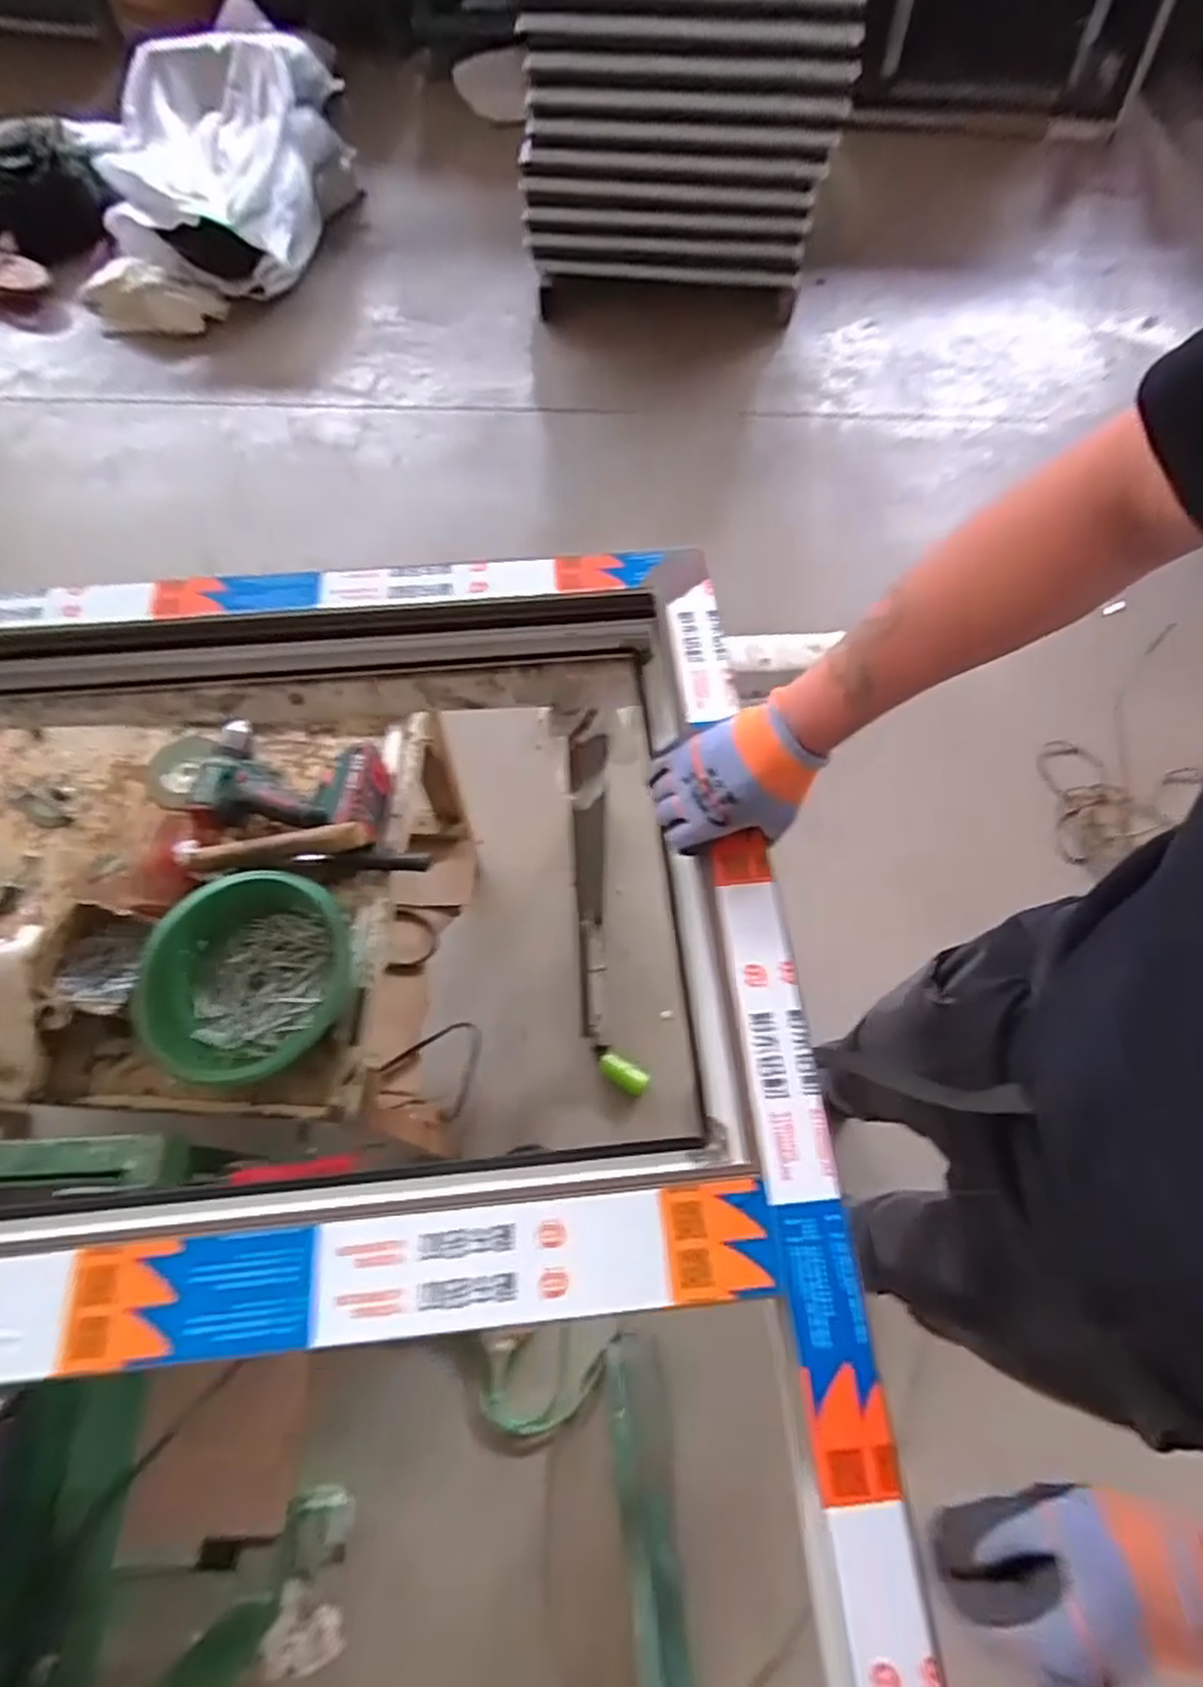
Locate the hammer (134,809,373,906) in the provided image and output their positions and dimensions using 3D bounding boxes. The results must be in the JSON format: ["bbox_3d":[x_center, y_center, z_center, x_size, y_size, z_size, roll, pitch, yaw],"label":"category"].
[{"bbox_3d":[-0.402,0.012,0.838,0.296,0.056,0.126,-5,65,11],"label":"hammer"}]

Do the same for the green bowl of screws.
[{"bbox_3d":[-0.383,0.148,0.808,0.209,0.071,0.225,0,65,-1],"label":"green bowl of screws"}]

